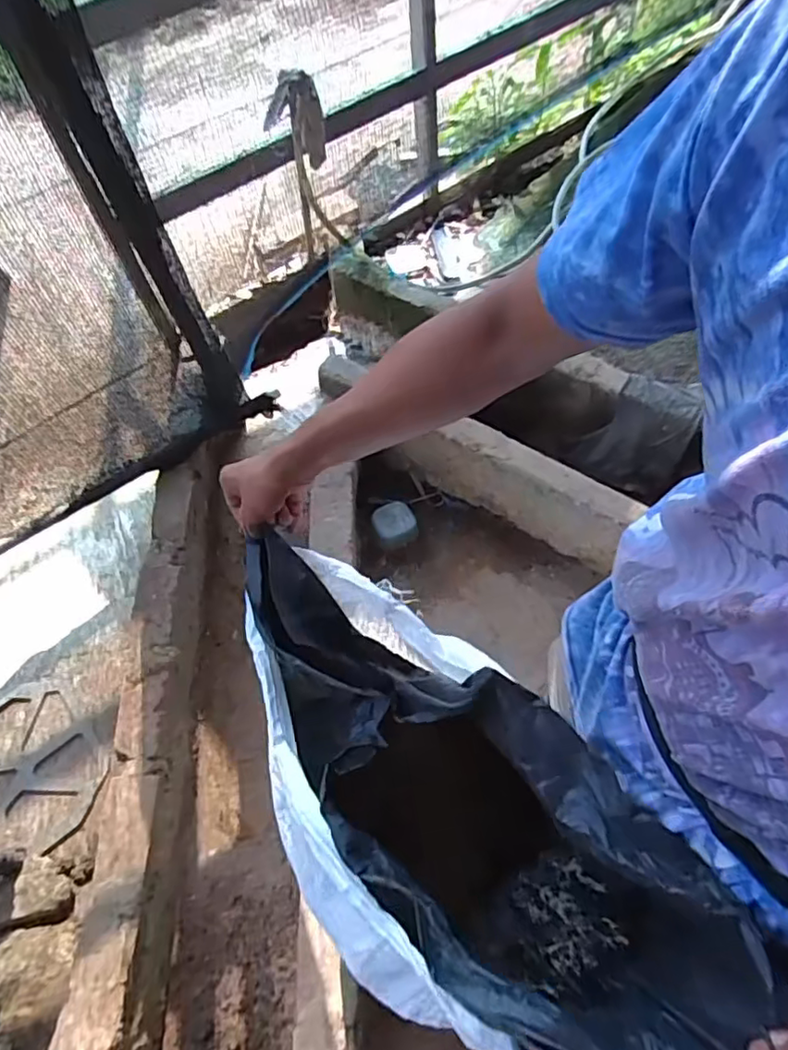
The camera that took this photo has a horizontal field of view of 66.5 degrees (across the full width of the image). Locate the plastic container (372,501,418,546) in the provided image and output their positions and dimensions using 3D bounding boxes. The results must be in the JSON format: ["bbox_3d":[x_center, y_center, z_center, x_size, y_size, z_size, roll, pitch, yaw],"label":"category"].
[{"bbox_3d":[0.001,-0.004,1.587,0.110,0.065,0.111,-22,62,-8],"label":"plastic container"}]

